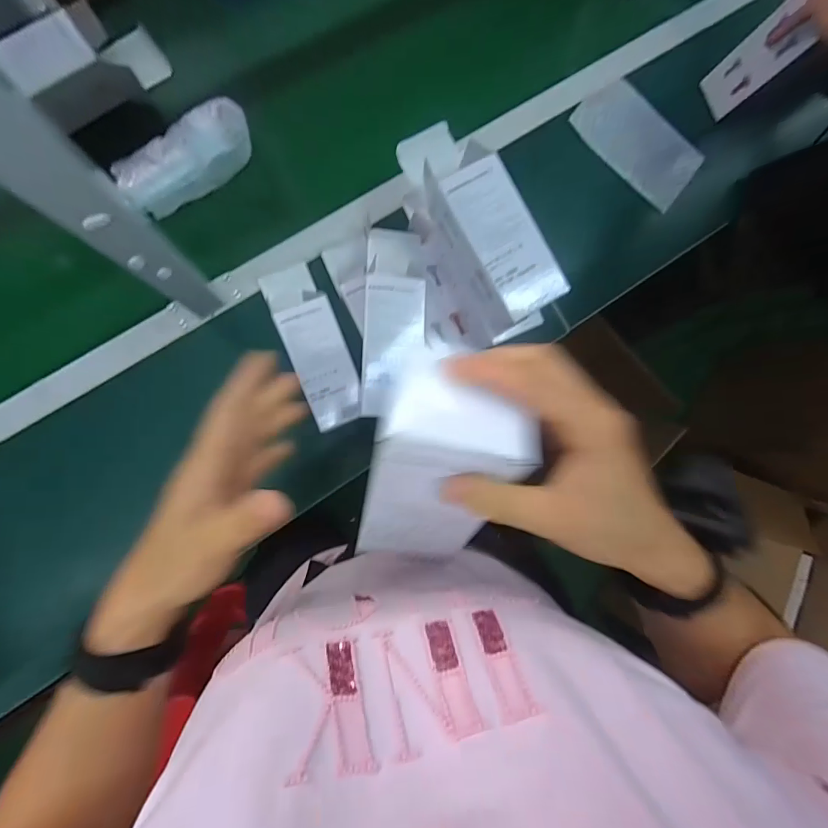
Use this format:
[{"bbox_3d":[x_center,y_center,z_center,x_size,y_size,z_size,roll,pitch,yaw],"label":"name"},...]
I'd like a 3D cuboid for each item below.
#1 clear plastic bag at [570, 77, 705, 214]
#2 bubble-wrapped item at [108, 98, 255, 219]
[{"bbox_3d":[0.349,-0.424,0.669,0.203,0.021,0.095,42,102,-1],"label":"clear plastic bag"},{"bbox_3d":[-0.297,-0.333,0.559,0.176,0.068,0.064,-38,95,-6],"label":"bubble-wrapped item"}]

